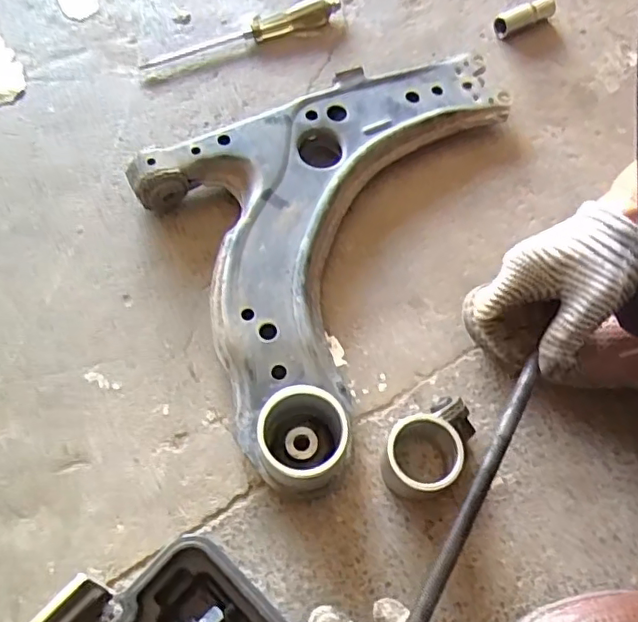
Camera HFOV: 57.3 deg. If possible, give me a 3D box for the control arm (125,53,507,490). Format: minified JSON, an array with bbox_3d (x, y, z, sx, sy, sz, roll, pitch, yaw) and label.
[{"bbox_3d":[-0.014,-0.116,0.573,0.301,0.079,0.499,26,65,12],"label":"control arm"}]

